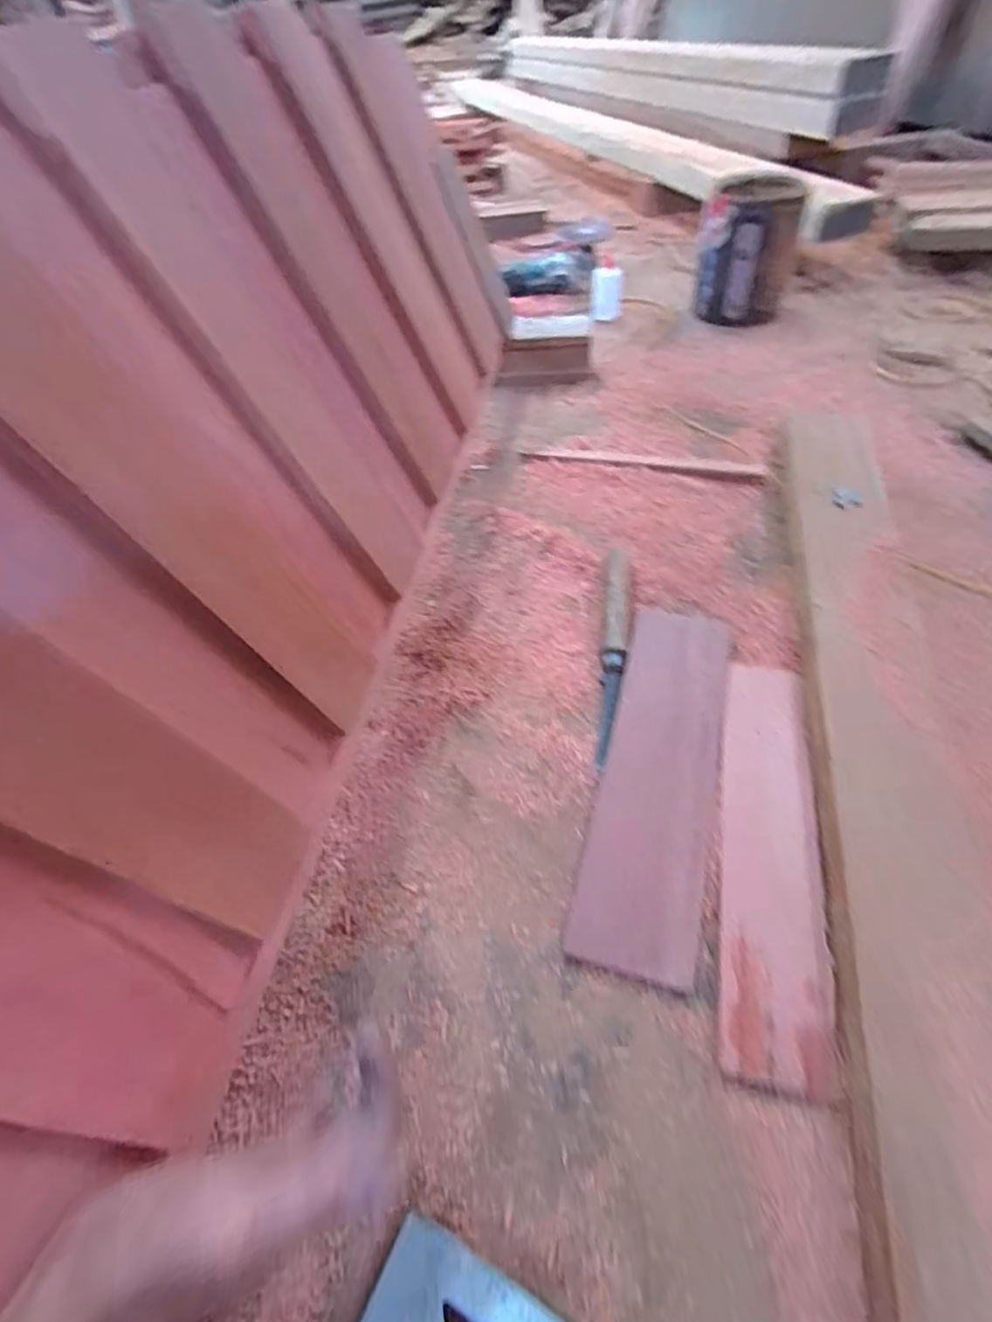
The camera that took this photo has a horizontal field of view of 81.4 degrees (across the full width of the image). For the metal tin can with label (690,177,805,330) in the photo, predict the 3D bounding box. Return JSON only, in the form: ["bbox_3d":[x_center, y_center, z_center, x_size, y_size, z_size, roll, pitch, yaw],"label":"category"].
[{"bbox_3d":[0.472,-0.774,1.098,0.168,0.204,0.167,15,55,17],"label":"metal tin can with label"}]

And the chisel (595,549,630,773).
[{"bbox_3d":[0.124,-0.016,0.604,0.027,0.037,0.268,4,52,8],"label":"chisel"}]

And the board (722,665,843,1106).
[{"bbox_3d":[0.224,0.143,0.474,0.070,0.013,0.345,8,53,11],"label":"board"}]

